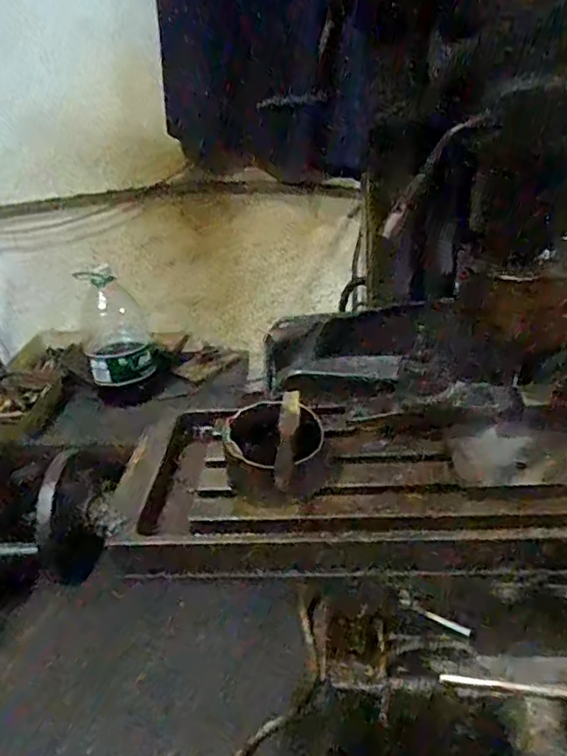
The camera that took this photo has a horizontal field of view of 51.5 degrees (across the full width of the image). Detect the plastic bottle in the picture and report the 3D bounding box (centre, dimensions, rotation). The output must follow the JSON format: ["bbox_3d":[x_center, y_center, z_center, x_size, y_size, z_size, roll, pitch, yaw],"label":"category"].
[{"bbox_3d":[-0.467,-0.143,1.622,0.178,0.314,0.188,-13,32,-14],"label":"plastic bottle"}]

